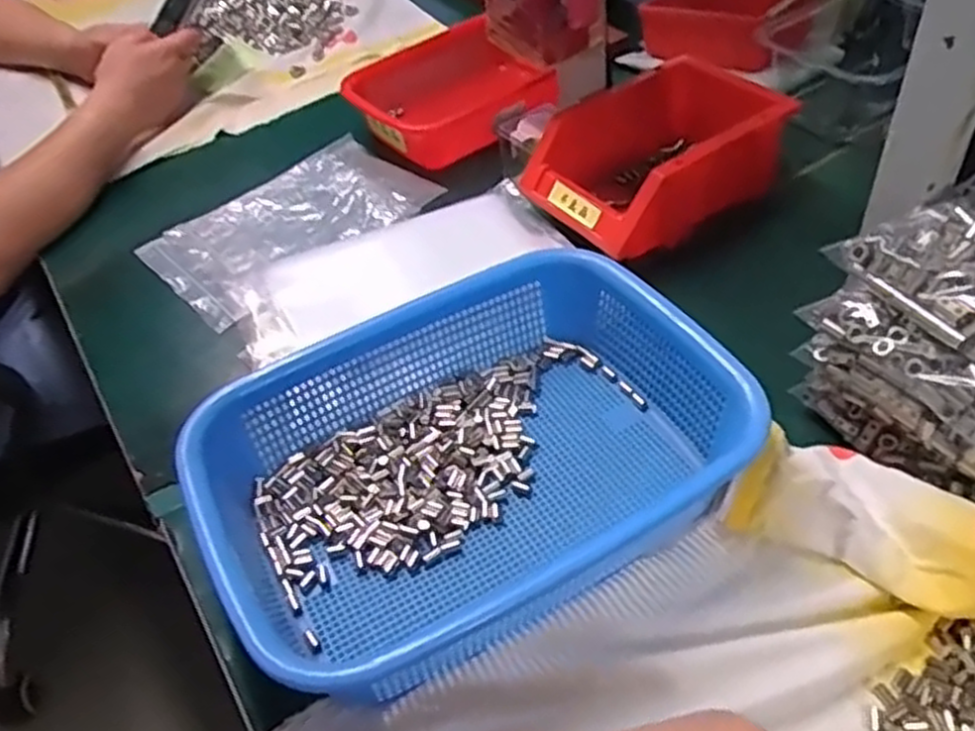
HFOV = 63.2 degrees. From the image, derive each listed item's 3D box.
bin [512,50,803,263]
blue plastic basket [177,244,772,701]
[{"bbox_3d":[0.141,-0.169,0.635,0.208,0.073,0.130,-27,50,-18],"label":"bin"},{"bbox_3d":[-0.009,0.051,0.446,0.285,0.069,0.205,-27,50,-18],"label":"blue plastic basket"}]

